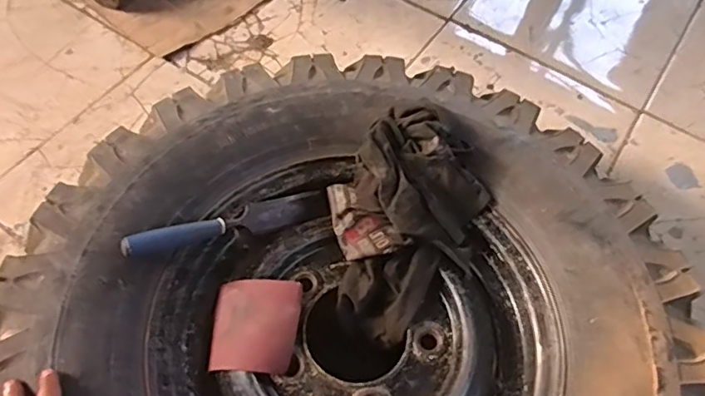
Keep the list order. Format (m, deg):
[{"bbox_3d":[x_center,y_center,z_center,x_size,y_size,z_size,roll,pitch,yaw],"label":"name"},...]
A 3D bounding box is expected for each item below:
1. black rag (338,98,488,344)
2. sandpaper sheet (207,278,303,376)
[{"bbox_3d":[0.069,0.025,0.663,0.159,0.123,0.255,17,59,8],"label":"black rag"},{"bbox_3d":[-0.107,0.139,0.621,0.094,0.022,0.099,4,58,0],"label":"sandpaper sheet"}]

